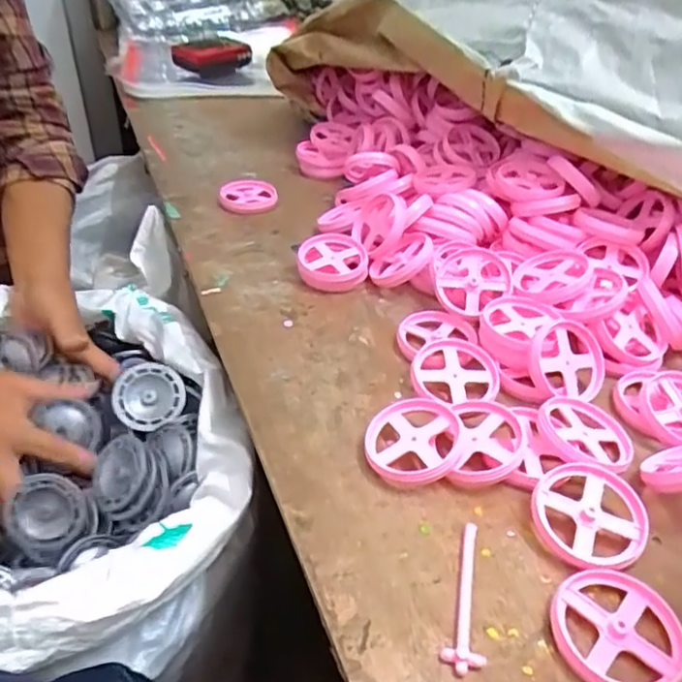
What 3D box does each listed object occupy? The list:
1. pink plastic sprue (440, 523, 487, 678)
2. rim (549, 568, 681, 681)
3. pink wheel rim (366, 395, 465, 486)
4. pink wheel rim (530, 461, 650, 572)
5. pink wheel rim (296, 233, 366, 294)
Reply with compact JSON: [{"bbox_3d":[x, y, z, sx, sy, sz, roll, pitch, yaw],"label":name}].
[{"bbox_3d":[0.070,0.136,0.330,0.021,0.009,0.084,12,39,11],"label":"pink plastic sprue"},{"bbox_3d":[0.142,0.149,0.315,0.061,0.012,0.063,0,38,-4],"label":"rim"},{"bbox_3d":[0.048,0.066,0.400,0.061,0.016,0.064,-18,38,3],"label":"pink wheel rim"},{"bbox_3d":[0.147,0.104,0.364,0.063,0.016,0.063,1,51,-1],"label":"pink wheel rim"},{"bbox_3d":[-0.008,-0.075,0.578,0.063,0.021,0.056,-9,58,-11],"label":"pink wheel rim"}]

